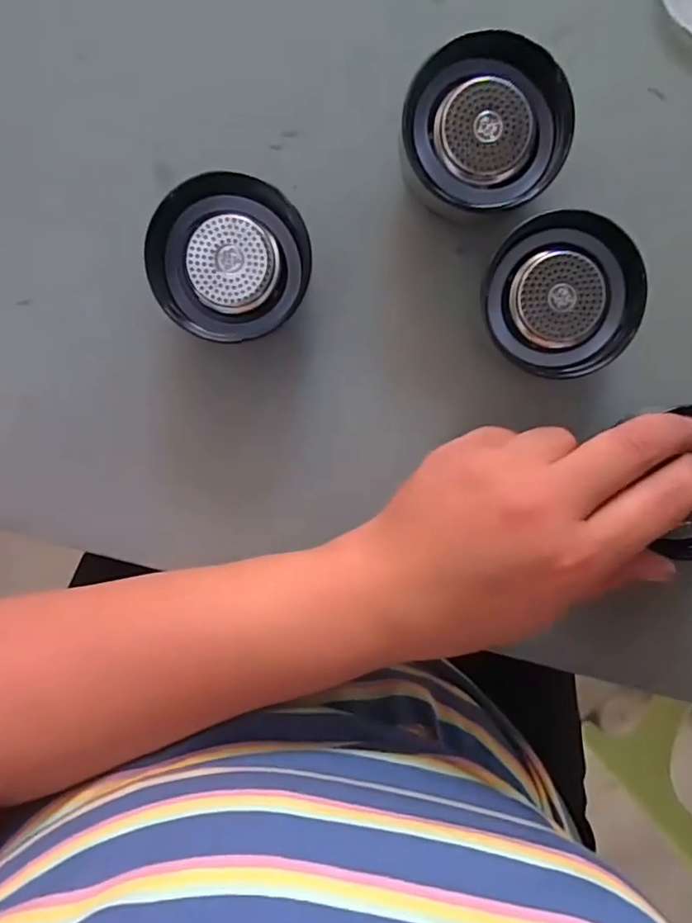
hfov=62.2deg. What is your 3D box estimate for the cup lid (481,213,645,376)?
[{"bbox_3d":[0.093,-0.072,0.257,0.062,0.032,0.066,0,99,0],"label":"cup lid"}]

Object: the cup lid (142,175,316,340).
[{"bbox_3d":[-0.049,-0.086,0.253,0.063,0.037,0.065,0,99,0],"label":"cup lid"}]

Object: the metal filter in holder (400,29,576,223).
[{"bbox_3d":[0.054,-0.139,0.246,0.063,0.035,0.063,-4,99,1],"label":"metal filter in holder"}]

